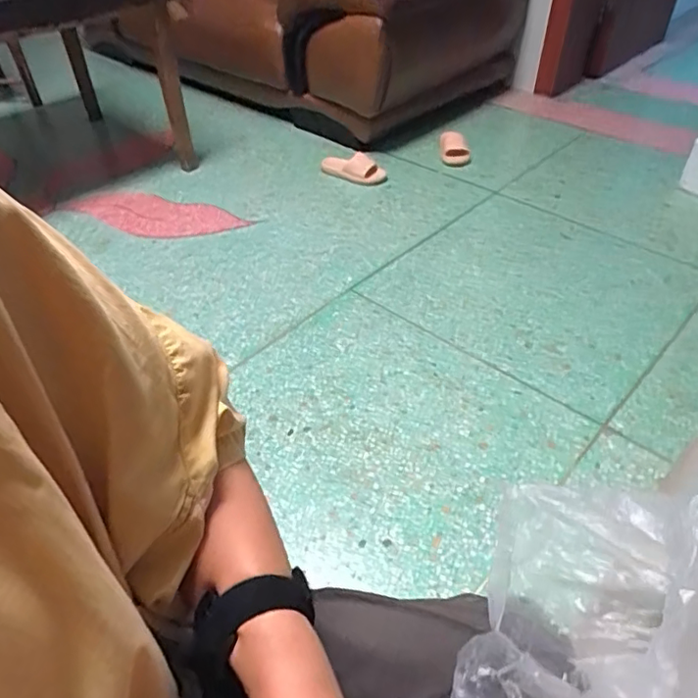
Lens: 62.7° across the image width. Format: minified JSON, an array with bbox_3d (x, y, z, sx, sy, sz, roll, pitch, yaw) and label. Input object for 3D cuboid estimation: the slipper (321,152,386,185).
[{"bbox_3d":[0.010,-0.588,1.850,0.210,0.063,0.086,30,54,27],"label":"slipper"}]

